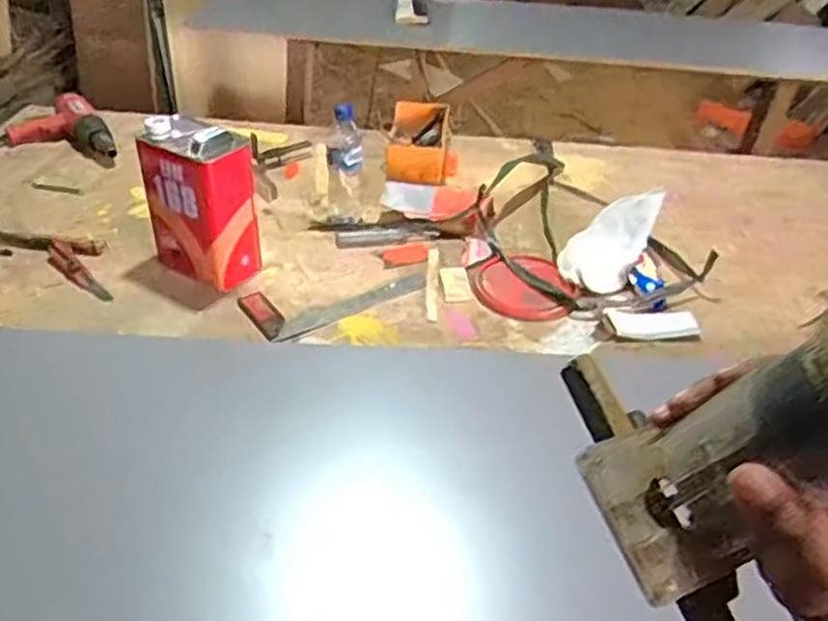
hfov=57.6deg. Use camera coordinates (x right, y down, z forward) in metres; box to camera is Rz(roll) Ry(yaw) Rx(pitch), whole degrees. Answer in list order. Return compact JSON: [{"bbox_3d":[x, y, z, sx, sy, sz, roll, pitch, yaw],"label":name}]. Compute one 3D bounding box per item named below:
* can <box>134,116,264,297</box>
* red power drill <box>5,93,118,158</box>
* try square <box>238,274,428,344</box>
[{"bbox_3d":[-0.357,-0.174,1.245,0.186,0.257,0.093,25,41,25],"label":"can"},{"bbox_3d":[-0.777,-0.391,1.649,0.197,0.073,0.299,-19,42,-27],"label":"red power drill"},{"bbox_3d":[-0.137,-0.031,1.272,0.293,0.009,0.143,-23,44,-31],"label":"try square"}]

